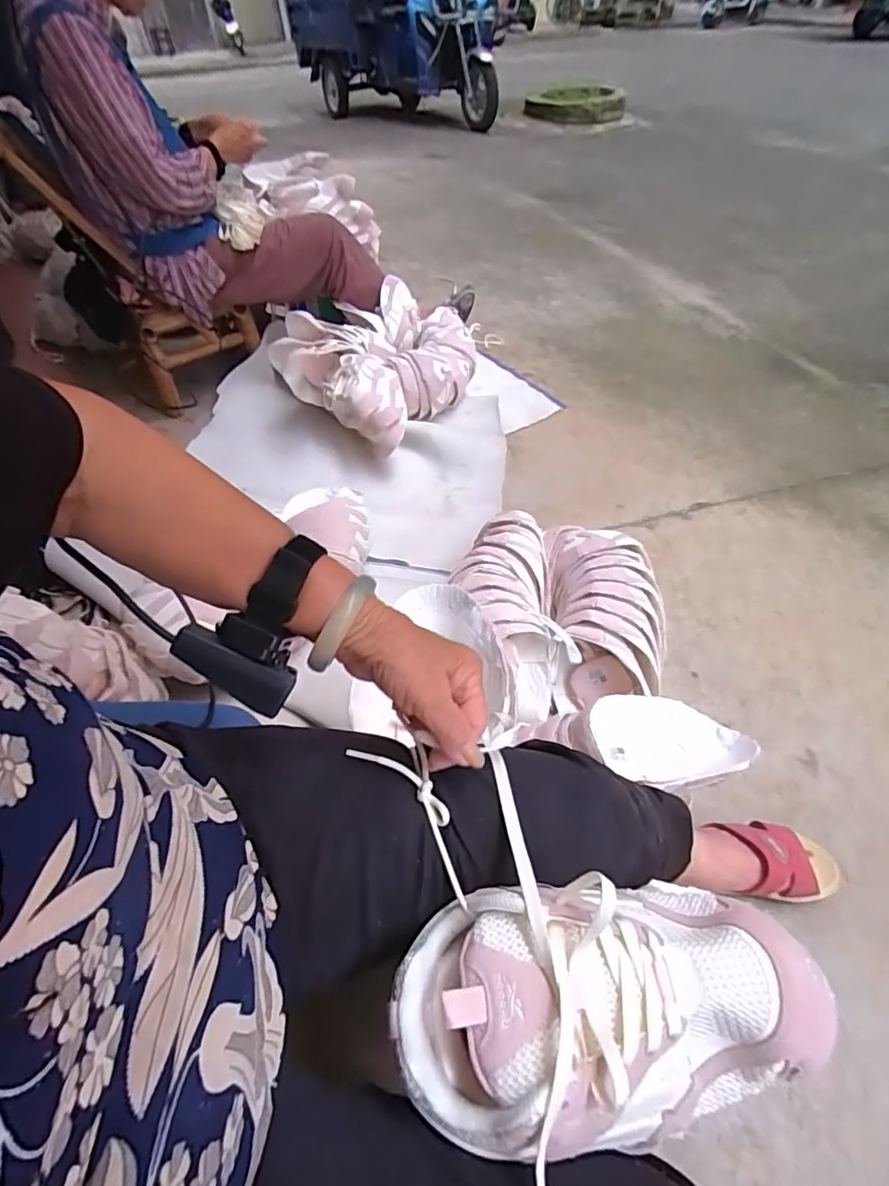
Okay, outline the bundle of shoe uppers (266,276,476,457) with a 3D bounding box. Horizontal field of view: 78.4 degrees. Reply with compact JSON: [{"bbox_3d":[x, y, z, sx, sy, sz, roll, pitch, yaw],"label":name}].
[{"bbox_3d":[-0.147,-0.573,1.332,0.360,0.183,0.451,24,54,22],"label":"bundle of shoe uppers"}]

